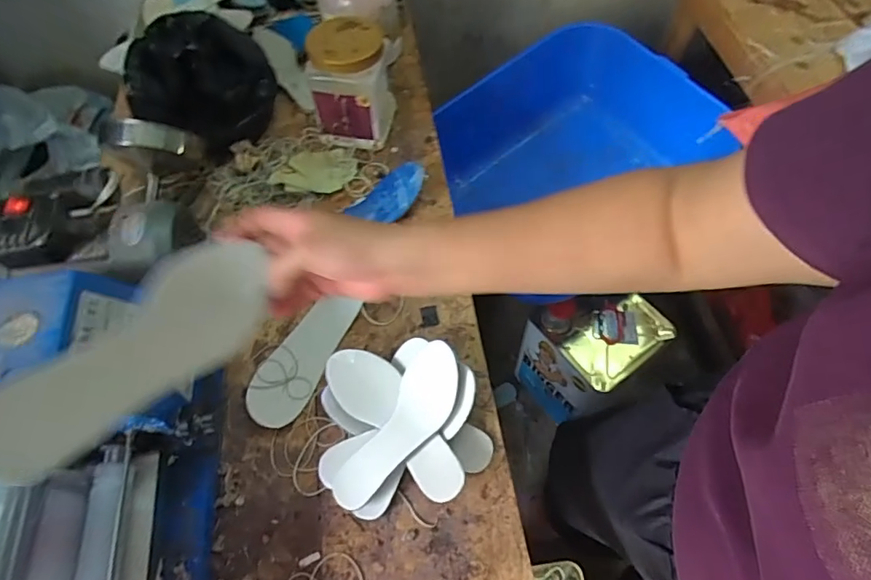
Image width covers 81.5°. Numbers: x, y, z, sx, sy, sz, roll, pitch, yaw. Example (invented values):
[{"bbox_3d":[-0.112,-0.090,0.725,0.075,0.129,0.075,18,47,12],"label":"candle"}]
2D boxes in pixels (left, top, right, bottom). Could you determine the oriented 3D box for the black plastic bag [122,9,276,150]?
[{"bbox_3d":[-0.404,-0.366,0.889,0.209,0.125,0.215,14,61,9],"label":"black plastic bag"}]

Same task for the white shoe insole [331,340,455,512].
[{"bbox_3d":[-0.041,0.160,0.595,0.074,0.030,0.210,33,78,18],"label":"white shoe insole"}]

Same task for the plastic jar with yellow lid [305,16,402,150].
[{"bbox_3d":[-0.131,-0.353,0.846,0.127,0.165,0.135,0,60,1],"label":"plastic jar with yellow lid"}]

